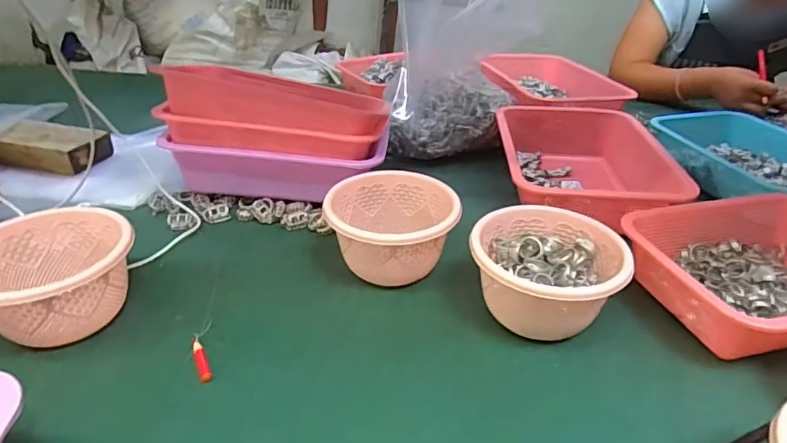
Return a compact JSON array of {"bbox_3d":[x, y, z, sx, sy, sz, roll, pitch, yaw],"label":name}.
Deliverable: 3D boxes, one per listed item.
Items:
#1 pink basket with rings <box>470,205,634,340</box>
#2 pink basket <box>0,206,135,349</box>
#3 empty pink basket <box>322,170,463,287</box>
[{"bbox_3d":[0.151,0.054,0.507,0.147,0.085,0.132,4,32,6],"label":"pink basket with rings"},{"bbox_3d":[-0.332,0.057,0.484,0.138,0.082,0.143,22,37,31],"label":"pink basket"},{"bbox_3d":[-0.003,0.008,0.574,0.141,0.082,0.135,1,33,0],"label":"empty pink basket"}]

